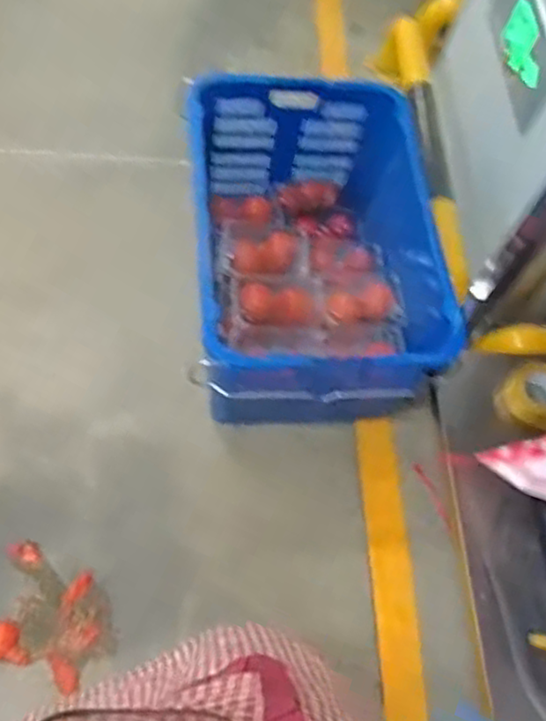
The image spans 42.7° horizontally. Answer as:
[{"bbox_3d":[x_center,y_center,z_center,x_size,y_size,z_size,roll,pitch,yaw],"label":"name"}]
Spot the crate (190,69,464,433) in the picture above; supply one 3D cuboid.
[{"bbox_3d":[0.075,-0.241,1.463,0.480,0.291,0.697,-2,63,-9],"label":"crate"}]

